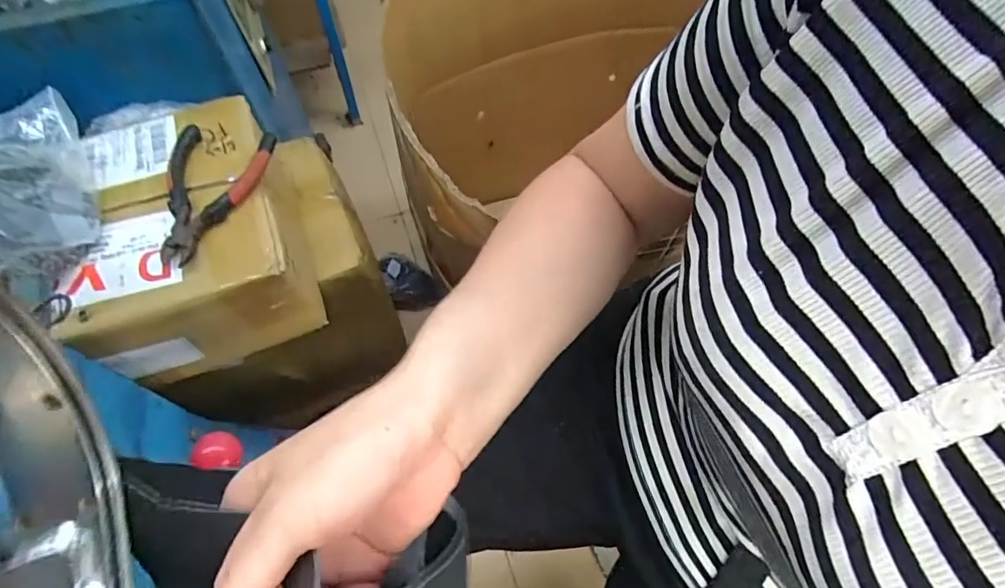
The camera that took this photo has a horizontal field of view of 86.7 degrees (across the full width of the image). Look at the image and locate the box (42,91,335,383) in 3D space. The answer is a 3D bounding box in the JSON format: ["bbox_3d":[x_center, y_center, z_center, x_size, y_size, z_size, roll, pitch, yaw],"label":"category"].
[{"bbox_3d":[-0.311,-0.064,0.536,0.185,0.118,0.239,-21,64,-11],"label":"box"}]

